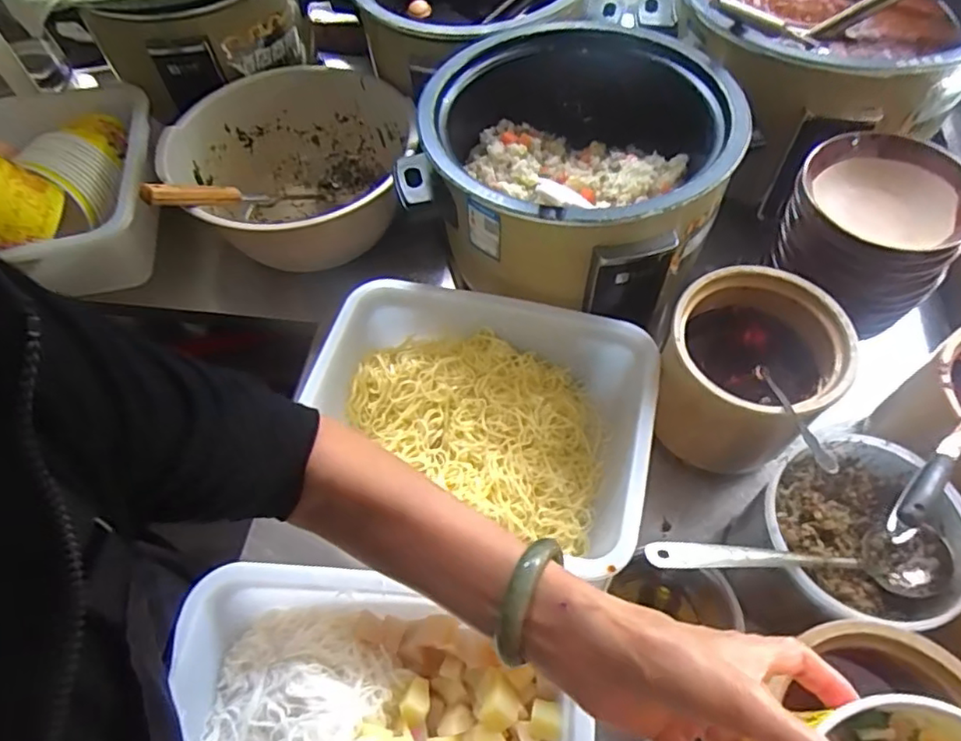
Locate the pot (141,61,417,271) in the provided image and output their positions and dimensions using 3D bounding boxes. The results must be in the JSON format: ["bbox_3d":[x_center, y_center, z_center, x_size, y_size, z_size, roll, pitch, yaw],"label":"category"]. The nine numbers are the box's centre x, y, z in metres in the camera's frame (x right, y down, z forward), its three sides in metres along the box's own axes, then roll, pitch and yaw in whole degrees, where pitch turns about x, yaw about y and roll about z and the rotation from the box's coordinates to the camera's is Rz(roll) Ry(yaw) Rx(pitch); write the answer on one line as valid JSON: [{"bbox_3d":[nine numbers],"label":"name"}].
[{"bbox_3d":[-0.245,-0.261,0.814,0.299,0.171,0.294,-1,59,3],"label":"pot"}]

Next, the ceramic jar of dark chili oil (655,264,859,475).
[{"bbox_3d":[0.264,0.006,0.620,0.149,0.164,0.146,-1,59,3],"label":"ceramic jar of dark chili oil"}]

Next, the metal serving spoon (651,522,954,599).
[{"bbox_3d":[0.245,0.139,0.451,0.282,0.044,0.058,7,56,-23],"label":"metal serving spoon"}]

